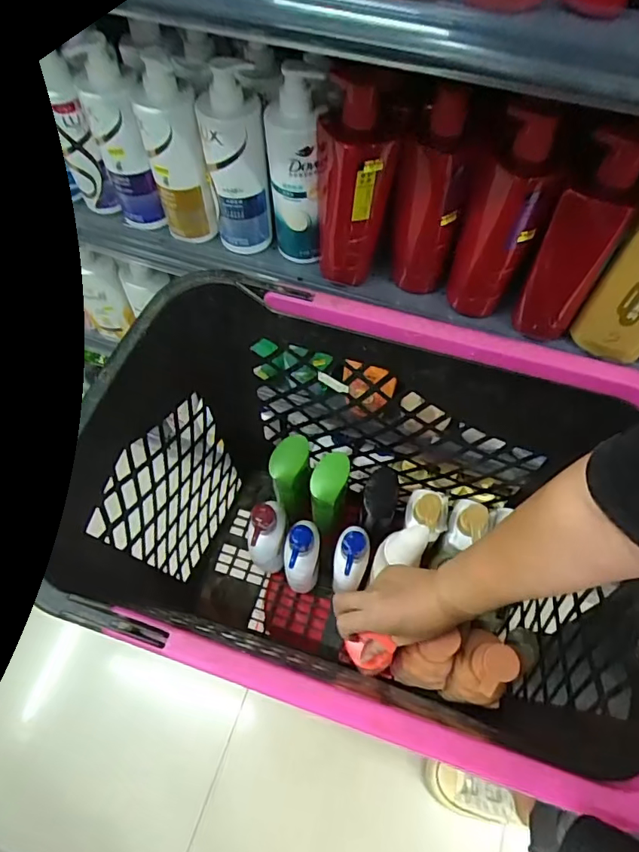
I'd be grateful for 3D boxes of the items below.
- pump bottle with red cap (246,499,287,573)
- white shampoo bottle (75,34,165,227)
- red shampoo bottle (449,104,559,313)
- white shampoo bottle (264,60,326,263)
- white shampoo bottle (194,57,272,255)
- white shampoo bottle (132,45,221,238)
[{"bbox_3d":[-0.070,0.163,0.749,0.042,0.181,0.087,9,67,4],"label":"pump bottle with red cap"},{"bbox_3d":[-0.246,-0.346,0.635,0.062,0.219,0.056,-23,68,-9],"label":"white shampoo bottle"},{"bbox_3d":[0.197,-0.217,0.558,0.080,0.260,0.058,19,68,9],"label":"red shampoo bottle"},{"bbox_3d":[-0.031,-0.298,0.607,0.061,0.228,0.054,9,67,4],"label":"white shampoo bottle"},{"bbox_3d":[-0.101,-0.316,0.625,0.070,0.208,0.067,-13,67,-5],"label":"white shampoo bottle"},{"bbox_3d":[-0.179,-0.338,0.639,0.074,0.210,0.079,-14,67,-6],"label":"white shampoo bottle"}]

